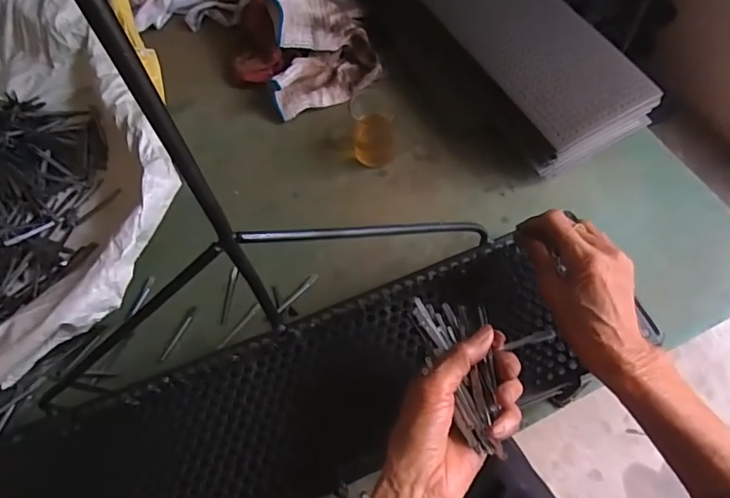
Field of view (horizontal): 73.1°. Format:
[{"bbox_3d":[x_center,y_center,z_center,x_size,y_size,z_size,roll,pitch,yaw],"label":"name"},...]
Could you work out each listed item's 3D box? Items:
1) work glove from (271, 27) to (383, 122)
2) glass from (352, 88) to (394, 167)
[{"bbox_3d":[-0.054,-0.234,0.663,0.156,0.042,0.080,-25,64,-10],"label":"work glove"},{"bbox_3d":[0.010,-0.141,0.602,0.050,0.070,0.058,-6,62,0],"label":"glass"}]

